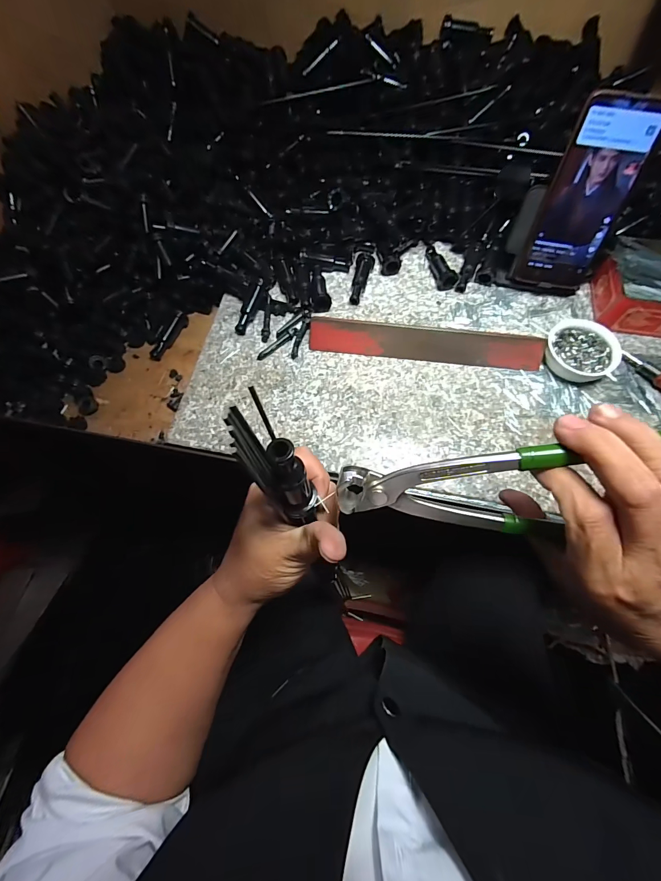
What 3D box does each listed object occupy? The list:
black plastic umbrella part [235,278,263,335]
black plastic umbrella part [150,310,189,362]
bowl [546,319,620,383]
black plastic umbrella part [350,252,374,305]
[{"bbox_3d":[-0.097,-0.160,0.434,0.011,0.011,0.069,21,87,10],"label":"black plastic umbrella part"},{"bbox_3d":[-0.204,-0.133,0.461,0.011,0.020,0.069,26,70,12],"label":"black plastic umbrella part"},{"bbox_3d":[0.273,-0.097,0.401,0.066,0.028,0.072,0,67,1],"label":"bowl"},{"bbox_3d":[0.039,-0.204,0.455,0.021,0.019,0.069,10,67,6],"label":"black plastic umbrella part"}]

